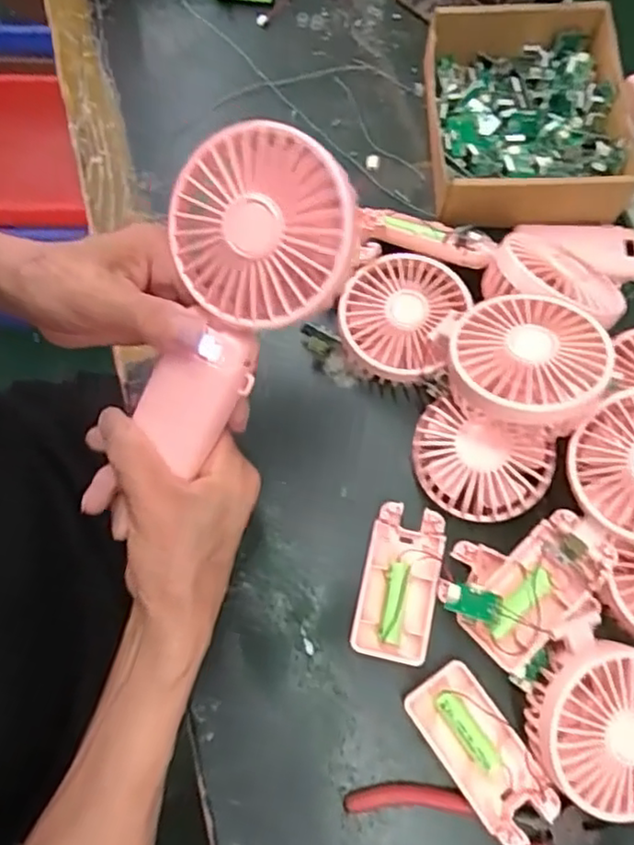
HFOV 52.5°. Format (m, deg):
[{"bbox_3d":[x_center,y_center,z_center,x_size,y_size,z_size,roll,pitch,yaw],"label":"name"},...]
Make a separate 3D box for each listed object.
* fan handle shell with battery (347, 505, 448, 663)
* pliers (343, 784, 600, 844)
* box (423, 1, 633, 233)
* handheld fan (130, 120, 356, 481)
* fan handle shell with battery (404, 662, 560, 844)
[{"bbox_3d":[0.053,0.102,0.412,0.047,0.022,0.095,13,73,3],"label":"fan handle shell with battery"},{"bbox_3d":[0.092,0.247,0.374,0.136,0.019,0.090,-15,73,-6],"label":"pliers"},{"bbox_3d":[0.160,-0.236,0.501,0.148,0.051,0.177,-1,72,-1],"label":"box"},{"bbox_3d":[-0.040,-0.055,0.320,0.082,0.035,0.170,29,113,8],"label":"handheld fan"},{"bbox_3d":[0.097,0.194,0.383,0.047,0.024,0.096,-35,76,-11],"label":"fan handle shell with battery"}]

